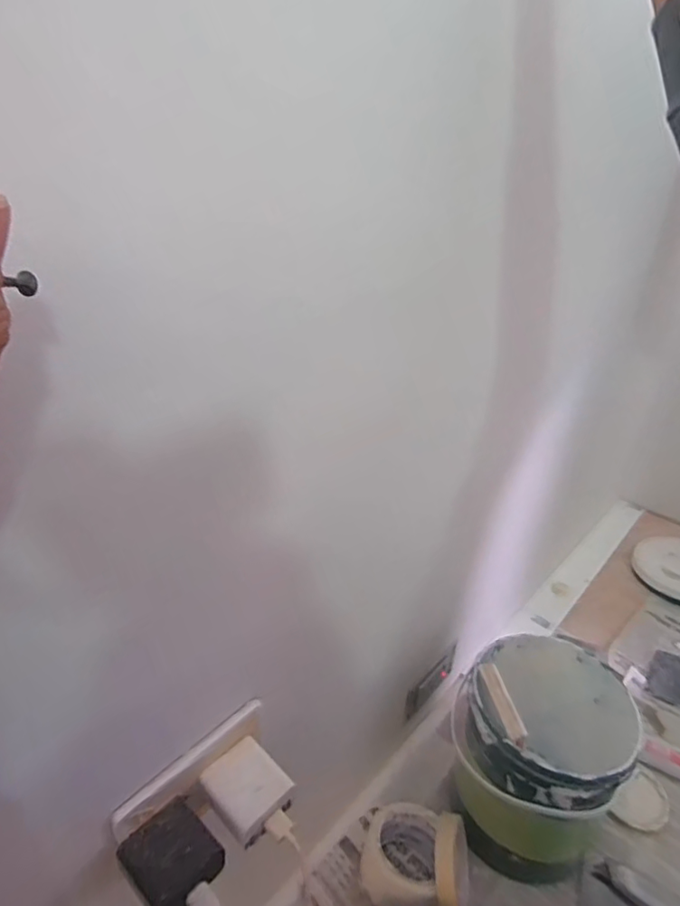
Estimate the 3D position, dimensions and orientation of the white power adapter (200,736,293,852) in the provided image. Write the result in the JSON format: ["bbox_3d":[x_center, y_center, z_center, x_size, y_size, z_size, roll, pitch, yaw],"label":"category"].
[{"bbox_3d":[-0.067,0.241,0.385,0.048,0.021,0.054,-22,39,-36],"label":"white power adapter"}]

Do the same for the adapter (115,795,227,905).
[{"bbox_3d":[-0.108,0.259,0.344,0.050,0.023,0.049,26,37,34],"label":"adapter"}]

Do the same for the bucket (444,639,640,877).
[{"bbox_3d":[0.227,0.351,0.624,0.182,0.224,0.169,2,30,-1],"label":"bucket"}]

